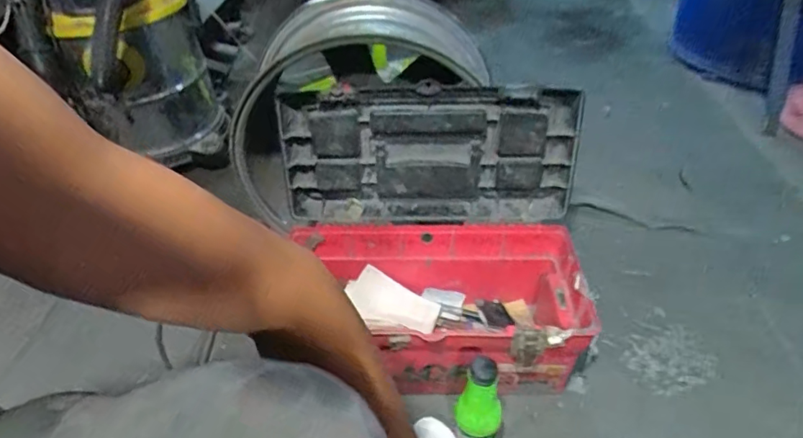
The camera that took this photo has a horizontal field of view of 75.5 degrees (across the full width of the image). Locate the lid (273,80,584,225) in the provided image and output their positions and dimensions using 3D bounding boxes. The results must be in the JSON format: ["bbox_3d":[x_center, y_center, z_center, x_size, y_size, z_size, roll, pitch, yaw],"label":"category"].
[{"bbox_3d":[0.036,-0.090,0.778,0.435,0.205,0.078,3,44,0],"label":"lid"}]

